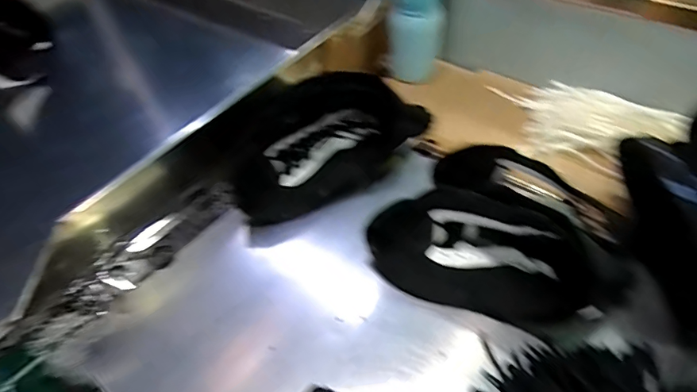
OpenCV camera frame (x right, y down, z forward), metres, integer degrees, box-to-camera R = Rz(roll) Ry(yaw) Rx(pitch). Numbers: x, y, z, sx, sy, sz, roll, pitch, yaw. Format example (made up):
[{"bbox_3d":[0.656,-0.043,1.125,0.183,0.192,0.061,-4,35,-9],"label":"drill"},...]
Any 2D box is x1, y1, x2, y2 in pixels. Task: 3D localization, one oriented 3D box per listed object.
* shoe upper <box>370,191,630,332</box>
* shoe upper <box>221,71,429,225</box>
[{"bbox_3d":[0.159,0.065,0.499,0.279,0.083,0.121,8,50,12],"label":"shoe upper"},{"bbox_3d":[-0.030,-0.099,0.633,0.309,0.127,0.141,-28,53,-18],"label":"shoe upper"}]

